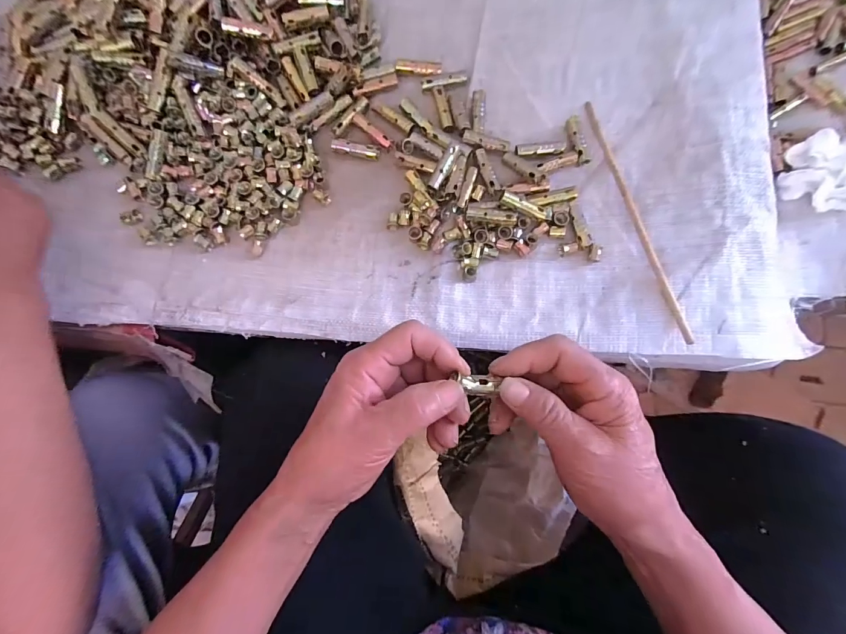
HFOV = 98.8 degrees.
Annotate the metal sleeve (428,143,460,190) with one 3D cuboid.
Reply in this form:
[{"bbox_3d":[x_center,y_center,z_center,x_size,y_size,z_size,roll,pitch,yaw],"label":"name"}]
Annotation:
[{"bbox_3d":[0.018,-0.124,0.299,0.011,0.012,0.042,24,84,5],"label":"metal sleeve"}]

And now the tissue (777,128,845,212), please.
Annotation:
[{"bbox_3d":[0.333,-0.116,0.293,0.059,0.030,0.053,3,82,2],"label":"tissue"}]

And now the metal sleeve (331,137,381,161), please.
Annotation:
[{"bbox_3d":[-0.059,-0.146,0.312,0.043,0.007,0.010,14,83,3],"label":"metal sleeve"}]

